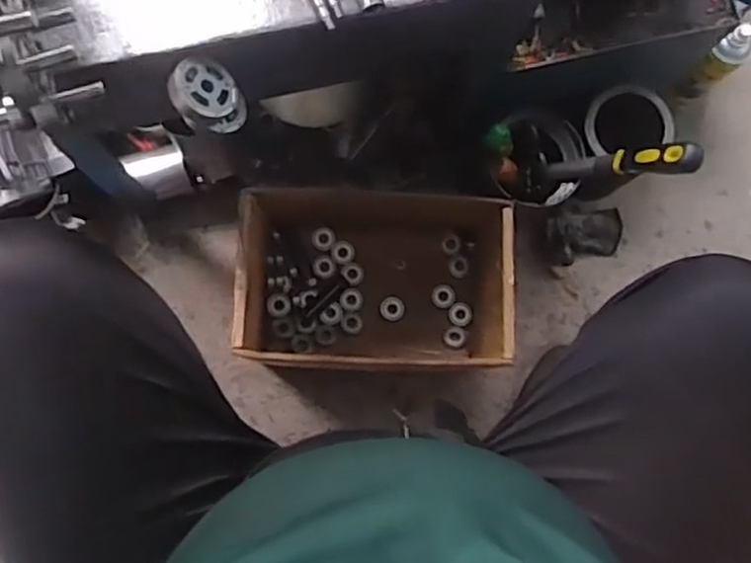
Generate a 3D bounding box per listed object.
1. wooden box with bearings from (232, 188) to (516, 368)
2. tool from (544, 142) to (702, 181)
[{"bbox_3d":[-0.005,0.004,0.873,0.306,0.179,0.202,3,82,-4],"label":"wooden box with bearings"},{"bbox_3d":[0.267,-0.131,0.785,0.025,0.209,0.031,29,80,-27],"label":"tool"}]

